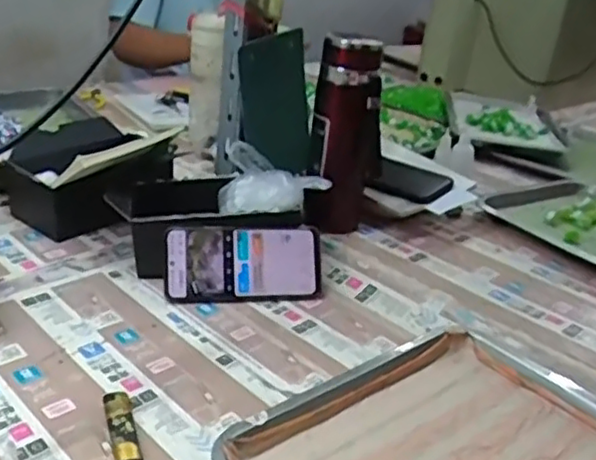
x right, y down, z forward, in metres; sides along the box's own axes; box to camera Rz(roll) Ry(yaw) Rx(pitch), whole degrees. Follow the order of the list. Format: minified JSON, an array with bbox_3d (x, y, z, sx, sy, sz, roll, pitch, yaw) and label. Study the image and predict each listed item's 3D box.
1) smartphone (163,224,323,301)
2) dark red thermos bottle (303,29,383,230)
[{"bbox_3d":[-0.058,0.034,0.727,0.165,0.079,0.012,0,-5,-9],"label":"smartphone"},{"bbox_3d":[0.052,-0.101,0.793,0.078,0.224,0.073,10,26,7],"label":"dark red thermos bottle"}]

